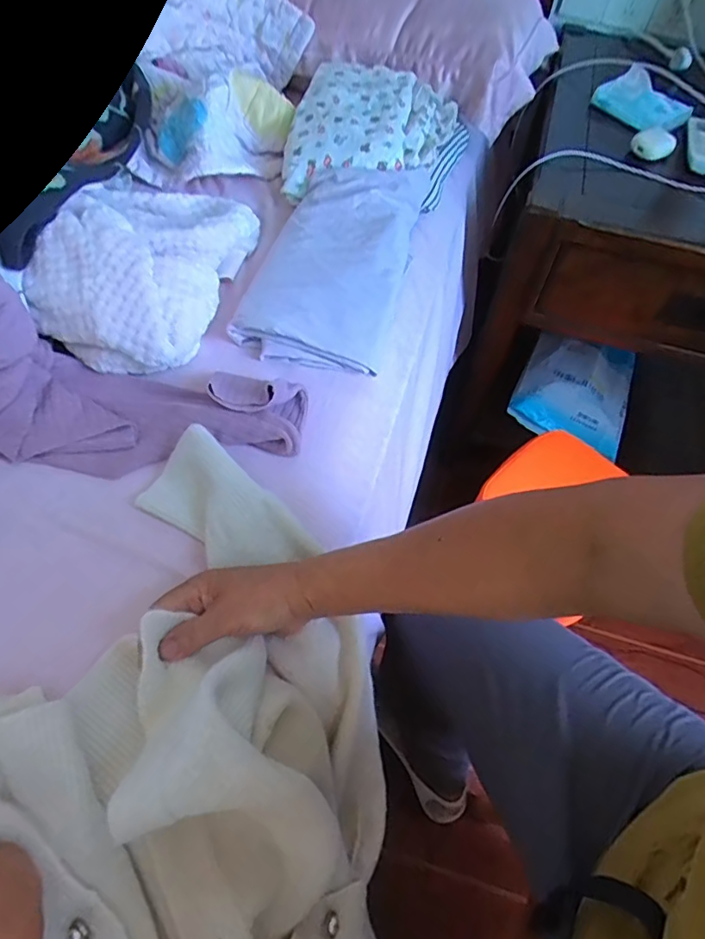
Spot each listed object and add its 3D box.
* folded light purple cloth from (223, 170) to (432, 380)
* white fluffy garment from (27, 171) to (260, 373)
[{"bbox_3d":[-0.020,-0.250,0.643,0.160,0.062,0.310,14,57,4],"label":"folded light purple cloth"},{"bbox_3d":[-0.218,-0.227,0.575,0.163,0.082,0.258,10,57,2],"label":"white fluffy garment"}]

